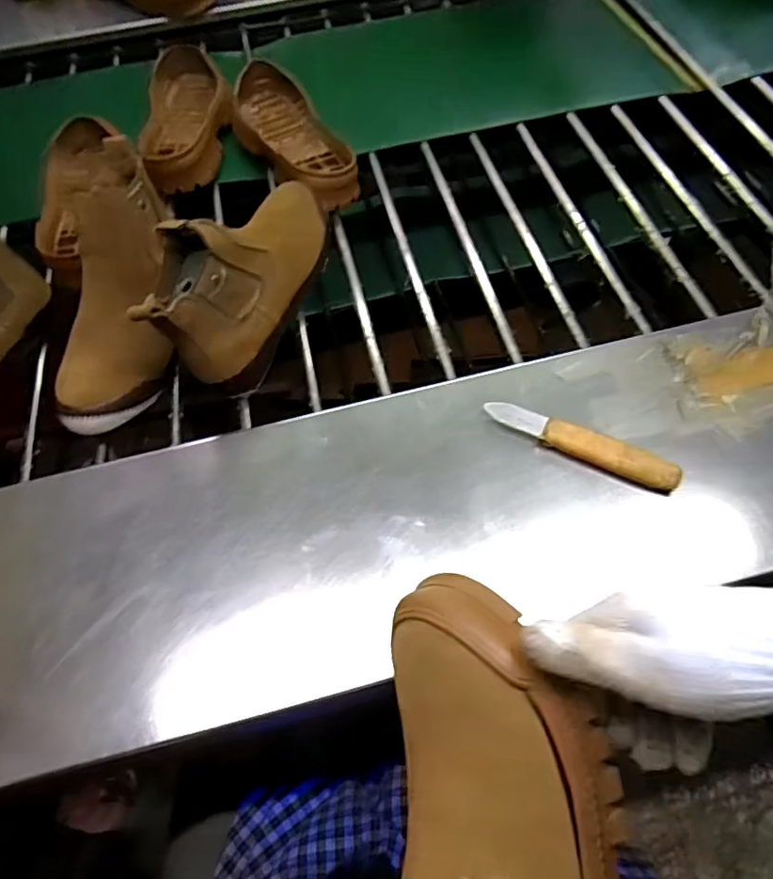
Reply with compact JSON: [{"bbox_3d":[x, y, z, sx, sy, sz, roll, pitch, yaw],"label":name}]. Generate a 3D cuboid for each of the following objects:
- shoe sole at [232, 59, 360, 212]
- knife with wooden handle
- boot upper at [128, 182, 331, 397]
[{"bbox_3d":[-0.137,-0.410,0.760,0.111,0.049,0.301,-26,61,-12],"label":"shoe sole"},{"bbox_3d":[0.162,0.004,0.476,0.161,0.018,0.023,24,63,17],"label":"knife with wooden handle"},{"bbox_3d":[-0.142,-0.173,0.557,0.096,0.115,0.241,16,61,13],"label":"boot upper"}]

